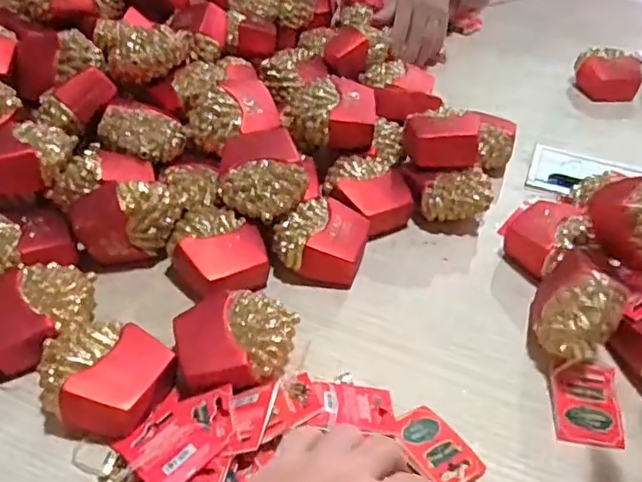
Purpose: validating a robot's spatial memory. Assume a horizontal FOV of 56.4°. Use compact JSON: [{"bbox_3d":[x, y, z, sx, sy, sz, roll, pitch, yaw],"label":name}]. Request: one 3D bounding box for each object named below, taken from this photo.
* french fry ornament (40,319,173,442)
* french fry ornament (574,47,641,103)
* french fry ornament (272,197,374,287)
[{"bbox_3d":[-0.149,0.093,0.407,0.082,0.048,0.075,20,46,18],"label":"french fry ornament"},{"bbox_3d":[0.365,-0.210,0.764,0.079,0.051,0.062,18,45,16],"label":"french fry ornament"},{"bbox_3d":[0.000,0.003,0.515,0.071,0.048,0.073,18,45,16],"label":"french fry ornament"}]

